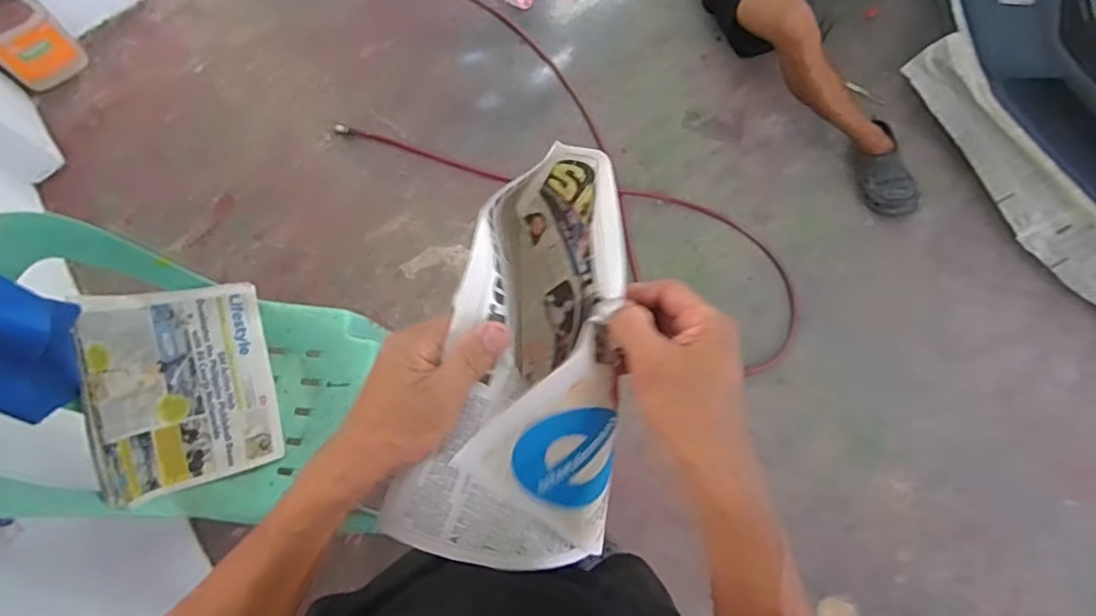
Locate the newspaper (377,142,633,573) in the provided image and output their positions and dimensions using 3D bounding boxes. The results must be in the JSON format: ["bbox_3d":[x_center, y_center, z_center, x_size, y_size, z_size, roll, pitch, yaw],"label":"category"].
[{"bbox_3d":[-0.014,0.043,0.457,0.141,0.156,0.298,11,83,4],"label":"newspaper"}]

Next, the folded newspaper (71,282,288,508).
[{"bbox_3d":[-0.604,0.133,1.011,0.262,0.062,0.325,-10,87,-34],"label":"folded newspaper"}]

